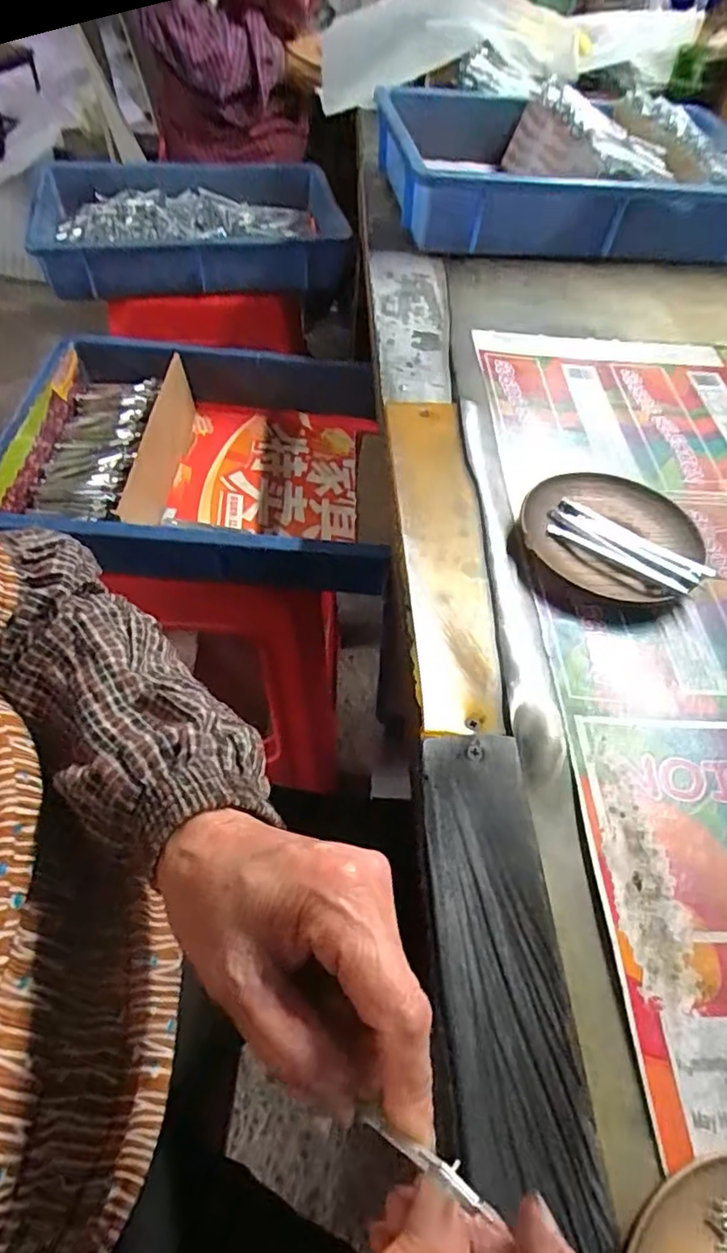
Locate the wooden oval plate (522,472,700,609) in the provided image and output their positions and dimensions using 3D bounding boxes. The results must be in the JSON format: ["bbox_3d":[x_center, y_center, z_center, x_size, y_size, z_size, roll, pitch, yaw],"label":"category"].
[{"bbox_3d":[0.161,-0.061,0.411,0.109,0.023,0.105,22,54,11],"label":"wooden oval plate"}]

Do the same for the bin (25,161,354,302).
[{"bbox_3d":[-0.260,-0.628,0.971,0.456,0.085,0.343,-10,55,-12],"label":"bin"}]

